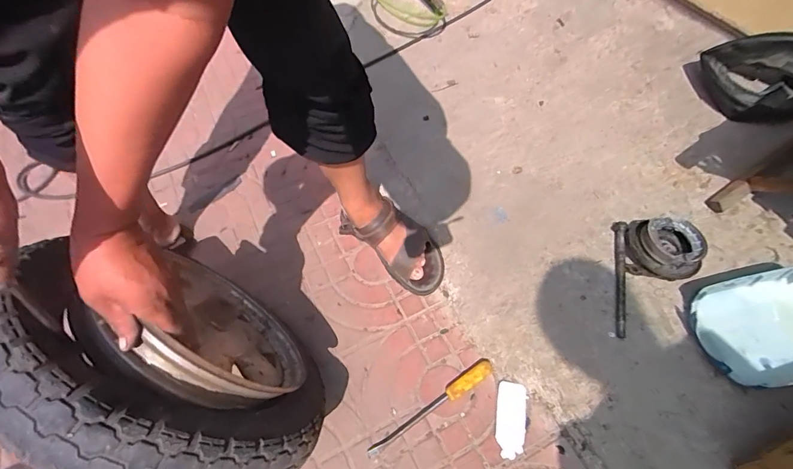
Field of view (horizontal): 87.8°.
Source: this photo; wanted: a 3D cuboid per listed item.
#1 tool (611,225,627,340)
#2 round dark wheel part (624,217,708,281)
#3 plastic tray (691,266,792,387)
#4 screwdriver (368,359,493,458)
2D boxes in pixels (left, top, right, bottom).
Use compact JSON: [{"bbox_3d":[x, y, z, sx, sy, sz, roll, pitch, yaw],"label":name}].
[{"bbox_3d":[0.429,0.082,0.787,0.024,0.029,0.242,9,60,10],"label":"tool"},{"bbox_3d":[0.510,0.028,0.793,0.128,0.064,0.117,0,57,0],"label":"round dark wheel part"},{"bbox_3d":[0.646,0.155,0.697,0.254,0.060,0.178,-9,58,-6],"label":"plastic tray"},{"bbox_3d":[0.061,0.302,0.718,0.254,0.021,0.027,-29,62,-17],"label":"screwdriver"}]

